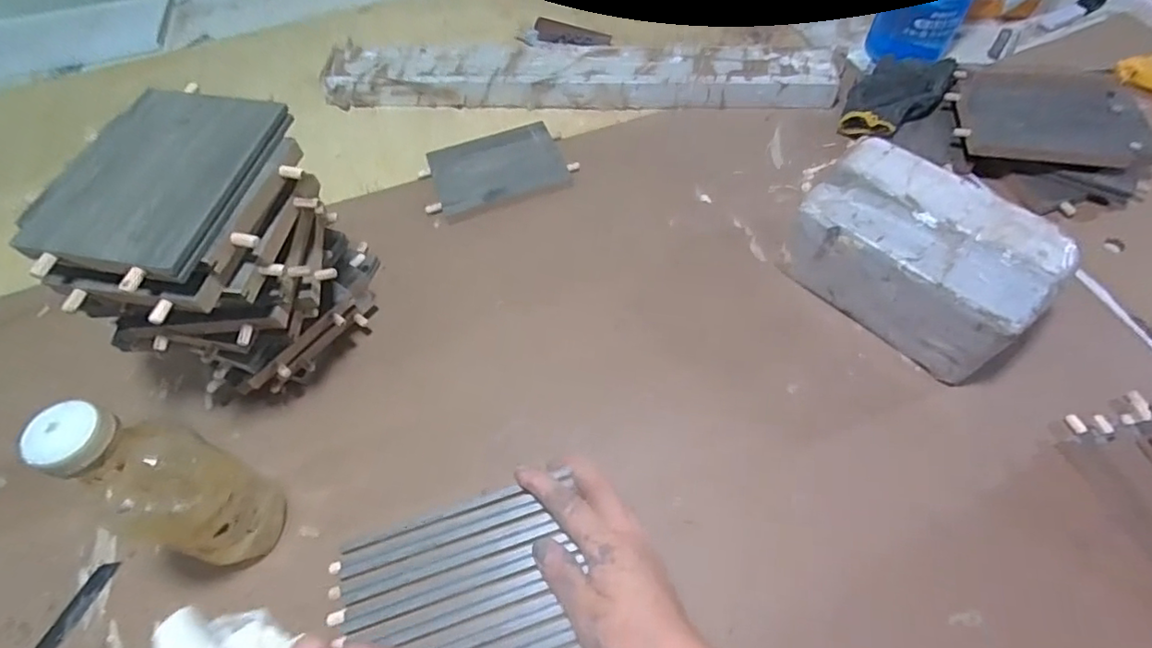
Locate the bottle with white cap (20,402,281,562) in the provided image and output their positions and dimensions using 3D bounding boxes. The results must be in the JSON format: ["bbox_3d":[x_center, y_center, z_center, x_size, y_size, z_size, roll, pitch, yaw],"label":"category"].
[{"bbox_3d":[-0.275,0.117,0.389,0.057,0.211,0.066,15,60,12],"label":"bottle with white cap"}]

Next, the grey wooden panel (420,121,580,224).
[{"bbox_3d":[-0.096,-0.183,0.674,0.166,0.021,0.115,-20,59,-9],"label":"grey wooden panel"}]

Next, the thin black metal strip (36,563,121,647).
[{"bbox_3d":[-0.409,0.240,0.449,0.017,0.004,0.100,22,64,10],"label":"thin black metal strip"}]

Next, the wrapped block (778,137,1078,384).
[{"bbox_3d":[0.311,-0.060,0.523,0.123,0.106,0.205,-40,64,-20],"label":"wrapped block"}]

